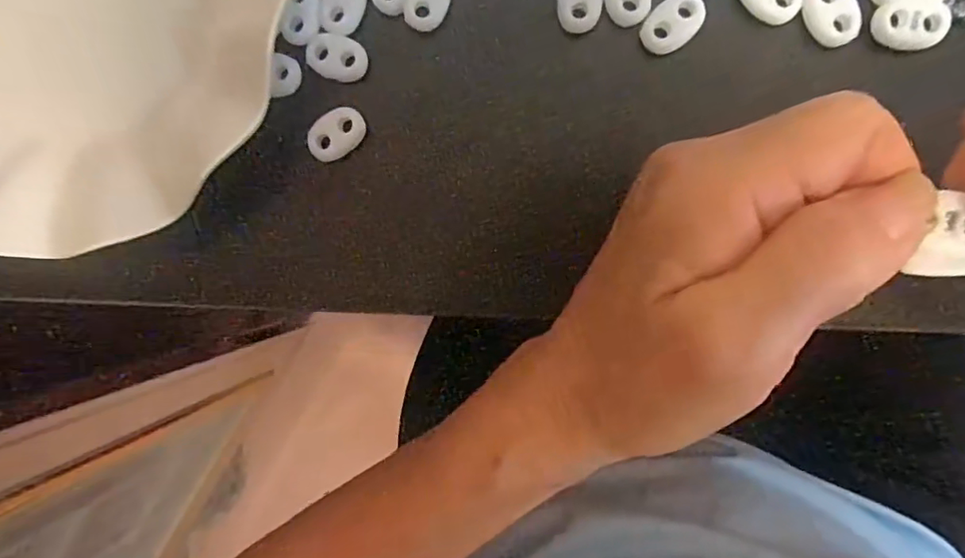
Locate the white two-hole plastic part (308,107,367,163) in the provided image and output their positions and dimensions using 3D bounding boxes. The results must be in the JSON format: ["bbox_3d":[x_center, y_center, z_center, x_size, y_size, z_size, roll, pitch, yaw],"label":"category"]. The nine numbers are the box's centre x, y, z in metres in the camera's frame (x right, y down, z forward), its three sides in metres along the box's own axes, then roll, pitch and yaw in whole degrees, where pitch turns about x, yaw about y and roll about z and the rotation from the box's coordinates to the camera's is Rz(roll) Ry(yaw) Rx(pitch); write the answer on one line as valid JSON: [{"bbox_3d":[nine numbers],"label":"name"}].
[{"bbox_3d":[-0.053,-0.053,0.205,0.022,0.005,0.015,-36,89,7],"label":"white two-hole plastic part"}]

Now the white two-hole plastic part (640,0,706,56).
[{"bbox_3d":[0.065,-0.087,0.190,0.022,0.004,0.015,-38,89,7],"label":"white two-hole plastic part"}]

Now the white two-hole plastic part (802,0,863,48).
[{"bbox_3d":[0.115,-0.088,0.187,0.015,0.004,0.022,-21,91,7],"label":"white two-hole plastic part"}]

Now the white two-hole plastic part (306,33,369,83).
[{"bbox_3d":[-0.052,-0.080,0.203,0.021,0.004,0.015,18,95,5],"label":"white two-hole plastic part"}]

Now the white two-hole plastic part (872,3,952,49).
[{"bbox_3d":[0.139,-0.082,0.183,0.022,0.004,0.014,3,94,6],"label":"white two-hole plastic part"}]

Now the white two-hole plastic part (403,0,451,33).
[{"bbox_3d":[-0.019,-0.099,0.199,0.014,0.004,0.022,28,96,4],"label":"white two-hole plastic part"}]

